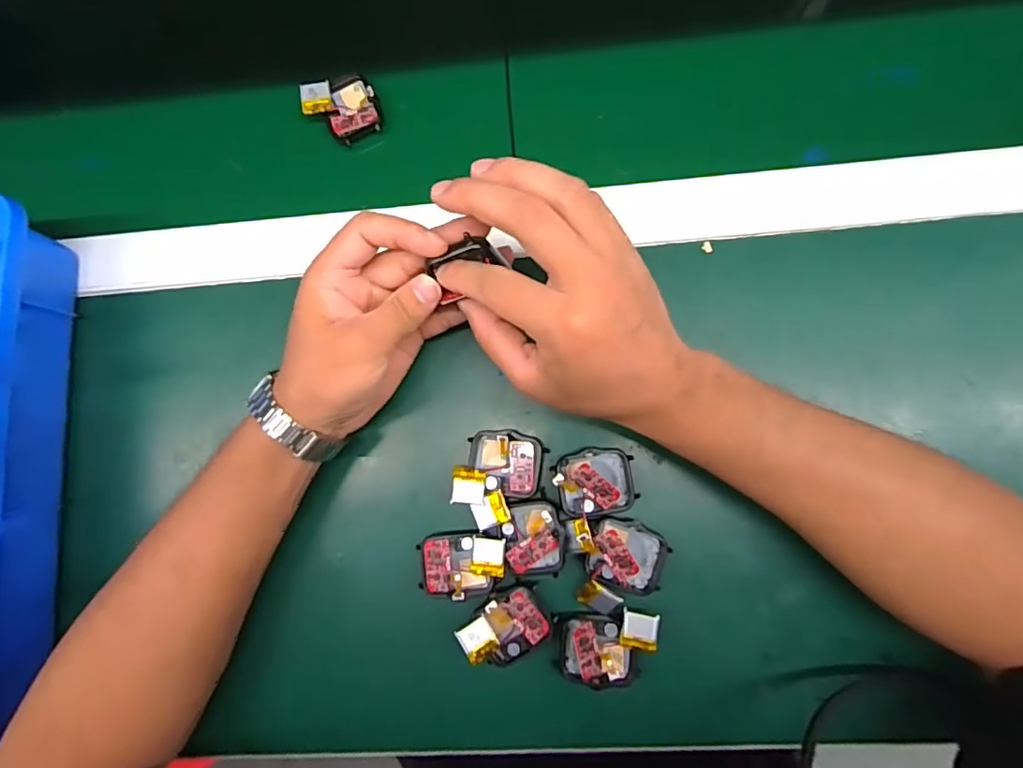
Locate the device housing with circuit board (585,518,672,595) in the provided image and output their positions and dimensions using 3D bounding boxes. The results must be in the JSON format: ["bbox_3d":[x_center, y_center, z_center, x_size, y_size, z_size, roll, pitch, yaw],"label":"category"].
[{"bbox_3d":[0.067,0.099,0.307,0.043,0.012,0.038,19,86,6],"label":"device housing with circuit board"}]

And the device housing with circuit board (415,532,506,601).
[{"bbox_3d":[-0.029,0.107,0.316,0.051,0.014,0.035,-3,84,4],"label":"device housing with circuit board"}]

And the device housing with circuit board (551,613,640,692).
[{"bbox_3d":[0.048,0.153,0.305,0.043,0.008,0.040,-6,84,4],"label":"device housing with circuit board"}]

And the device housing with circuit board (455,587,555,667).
[{"bbox_3d":[-0.004,0.142,0.308,0.047,0.012,0.033,-36,82,0],"label":"device housing with circuit board"}]

